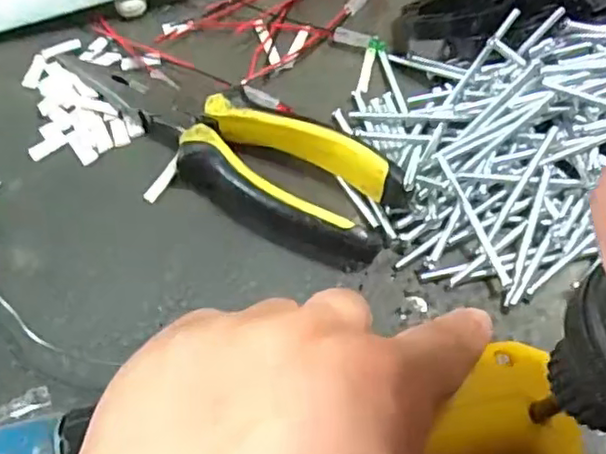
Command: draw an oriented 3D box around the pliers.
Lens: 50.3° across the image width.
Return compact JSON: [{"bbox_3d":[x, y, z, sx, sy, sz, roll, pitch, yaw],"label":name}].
[{"bbox_3d":[-0.041,-0.039,0.289,0.174,0.027,0.045,28,62,17],"label":"pliers"}]

